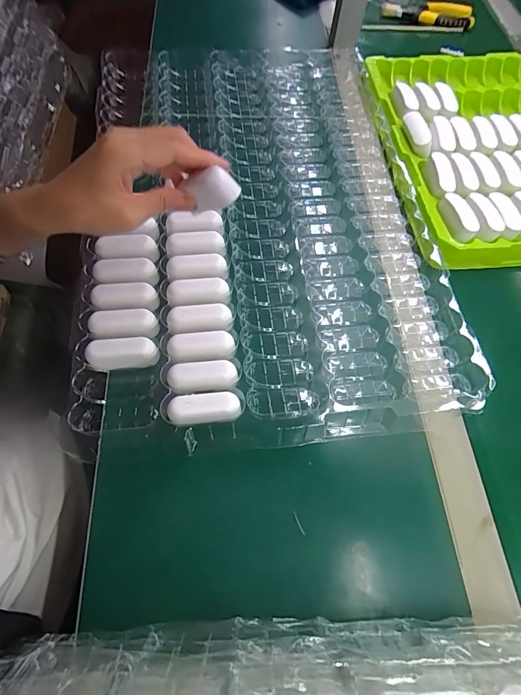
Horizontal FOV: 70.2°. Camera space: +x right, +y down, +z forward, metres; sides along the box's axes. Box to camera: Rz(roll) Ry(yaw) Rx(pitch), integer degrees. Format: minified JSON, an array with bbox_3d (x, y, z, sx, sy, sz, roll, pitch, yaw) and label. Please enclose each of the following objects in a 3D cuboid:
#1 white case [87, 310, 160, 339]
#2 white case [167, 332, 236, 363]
[{"bbox_3d":[-0.133,-0.020,0.361,0.062,0.018,0.027,-1,64,-5],"label":"white case"},{"bbox_3d":[-0.056,0.002,0.357,0.064,0.018,0.028,-3,64,-5],"label":"white case"}]

